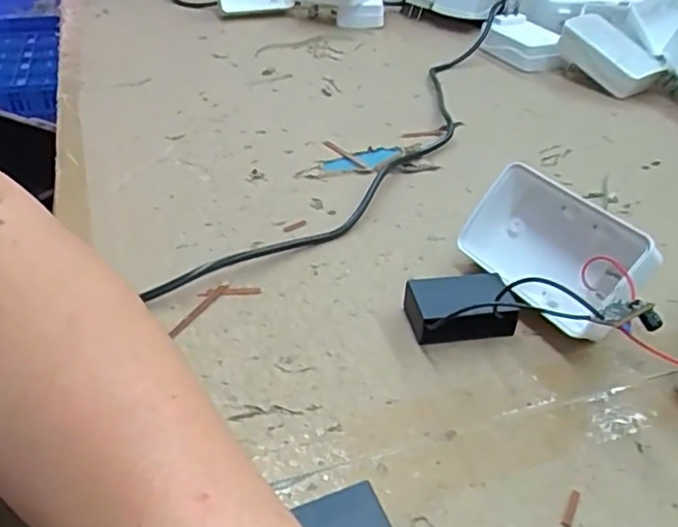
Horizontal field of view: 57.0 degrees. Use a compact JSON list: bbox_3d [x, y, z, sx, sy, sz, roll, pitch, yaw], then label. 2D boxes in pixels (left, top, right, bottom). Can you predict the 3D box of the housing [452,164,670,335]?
[{"bbox_3d":[0.109,-0.004,0.317,0.034,0.065,0.097,-8,34,-36],"label":"housing"}]

